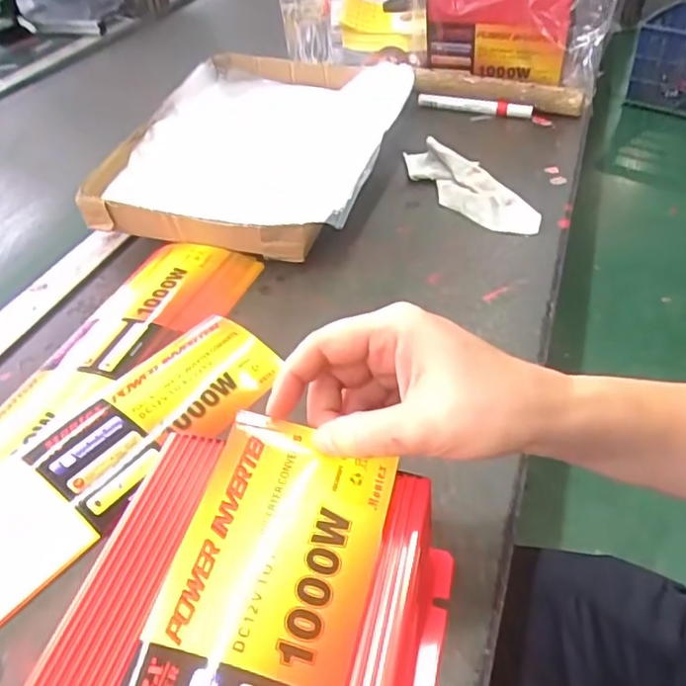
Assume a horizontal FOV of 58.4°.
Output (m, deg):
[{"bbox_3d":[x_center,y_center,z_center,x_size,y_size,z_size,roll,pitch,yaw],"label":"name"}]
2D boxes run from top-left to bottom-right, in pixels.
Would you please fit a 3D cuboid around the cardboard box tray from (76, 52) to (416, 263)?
[{"bbox_3d":[-0.088,-0.198,0.639,0.268,0.077,0.306,7,44,13],"label":"cardboard box tray"}]

